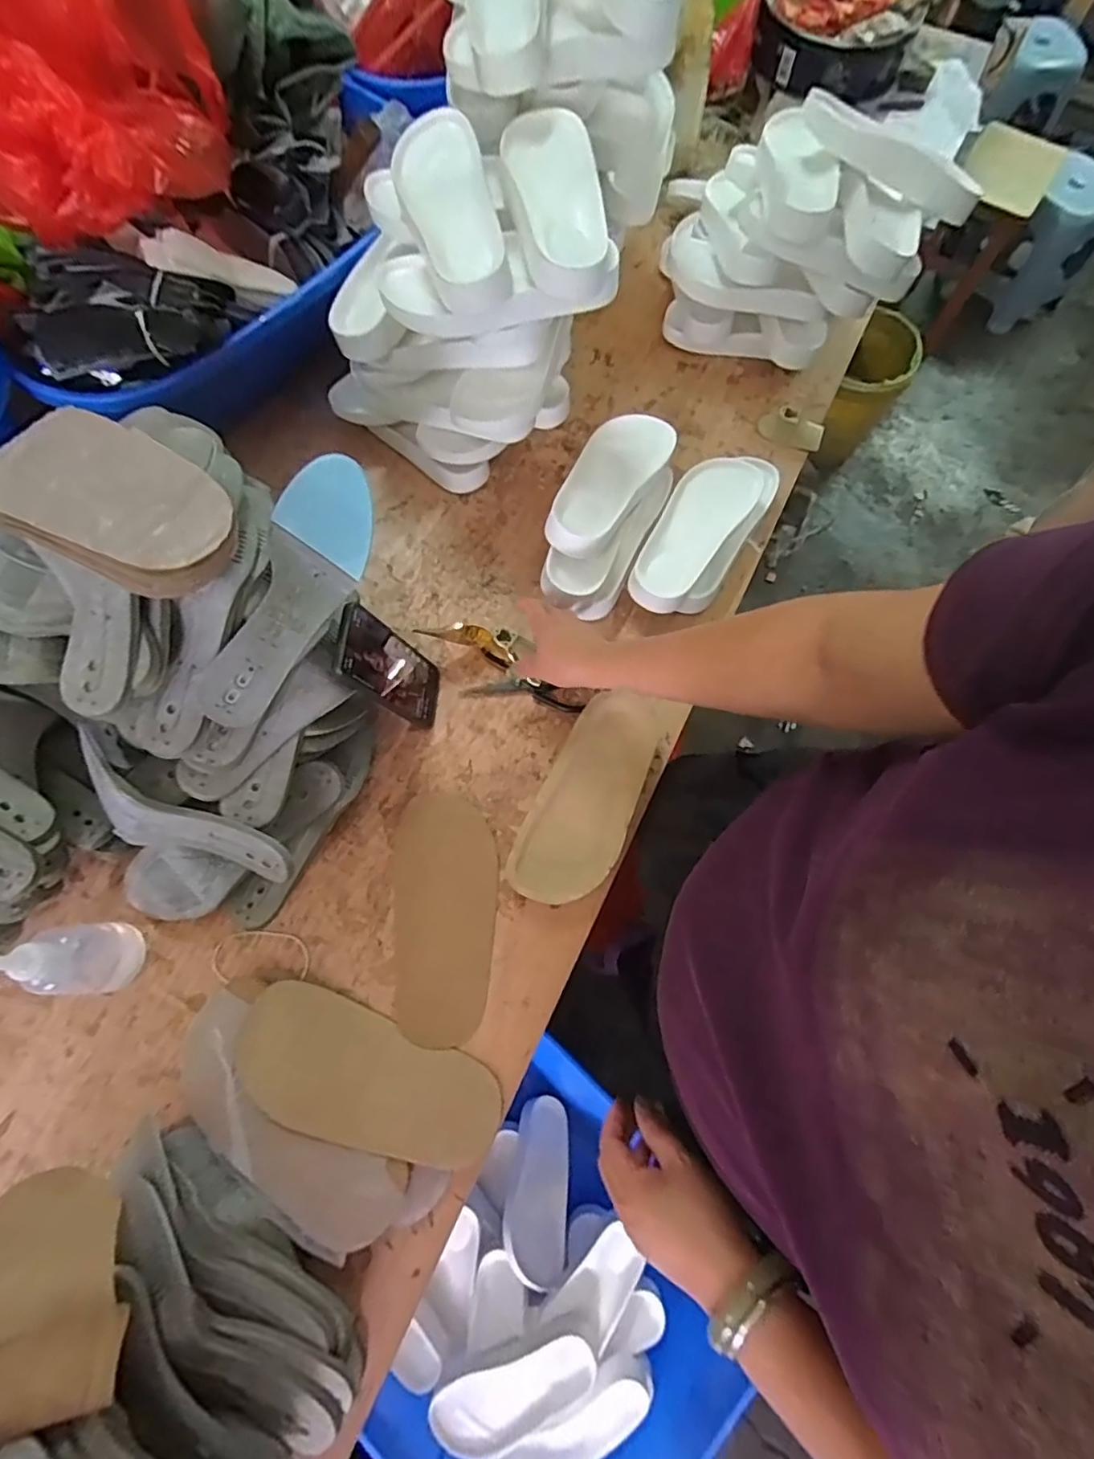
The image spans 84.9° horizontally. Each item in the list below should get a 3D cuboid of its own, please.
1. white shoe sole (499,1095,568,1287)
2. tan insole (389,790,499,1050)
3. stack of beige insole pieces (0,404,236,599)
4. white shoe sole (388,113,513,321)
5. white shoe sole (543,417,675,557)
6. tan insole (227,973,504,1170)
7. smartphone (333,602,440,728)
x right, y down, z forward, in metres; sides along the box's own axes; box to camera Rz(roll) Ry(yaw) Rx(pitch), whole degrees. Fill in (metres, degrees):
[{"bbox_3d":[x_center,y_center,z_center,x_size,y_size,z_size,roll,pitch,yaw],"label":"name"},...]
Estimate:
[{"bbox_3d":[-0.014,0.712,0.937,0.091,0.019,0.230,5,47,0],"label":"white shoe sole"},{"bbox_3d":[-0.106,0.189,0.623,0.107,0.008,0.246,-3,72,-3],"label":"tan insole"},{"bbox_3d":[-0.318,-0.167,0.437,0.182,0.025,0.107,24,73,6],"label":"stack of beige insole pieces"},{"bbox_3d":[-0.098,-0.533,0.606,0.097,0.051,0.234,-13,73,-6],"label":"white shoe sole"},{"bbox_3d":[0.076,-0.305,0.712,0.089,0.045,0.242,29,74,8],"label":"white shoe sole"},{"bbox_3d":[-0.165,0.322,0.554,0.244,0.007,0.104,23,52,0],"label":"tan insole"},{"bbox_3d":[-0.161,-0.061,0.628,0.015,0.160,0.078,-1,70,23],"label":"smartphone"}]

